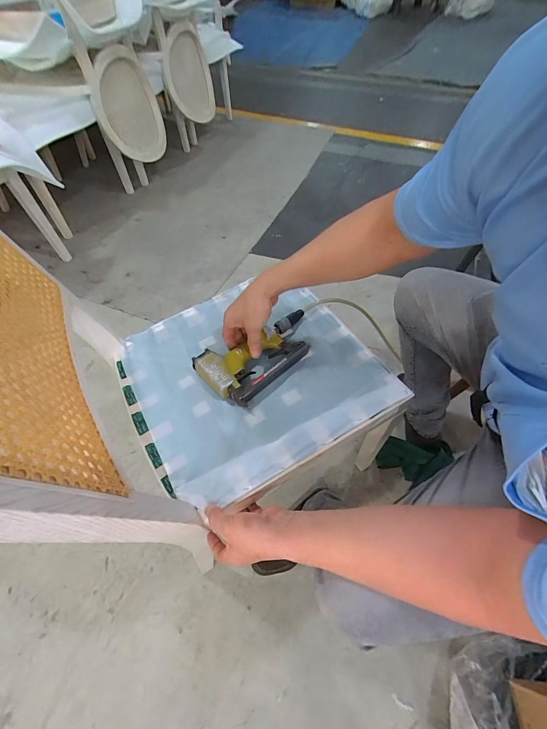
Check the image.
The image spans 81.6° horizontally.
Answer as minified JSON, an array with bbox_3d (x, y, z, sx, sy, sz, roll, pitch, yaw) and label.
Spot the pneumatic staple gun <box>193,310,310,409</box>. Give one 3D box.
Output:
[{"bbox_3d":[-0.018,-0.015,0.618,0.238,0.048,0.121,-29,55,-22],"label":"pneumatic staple gun"}]

